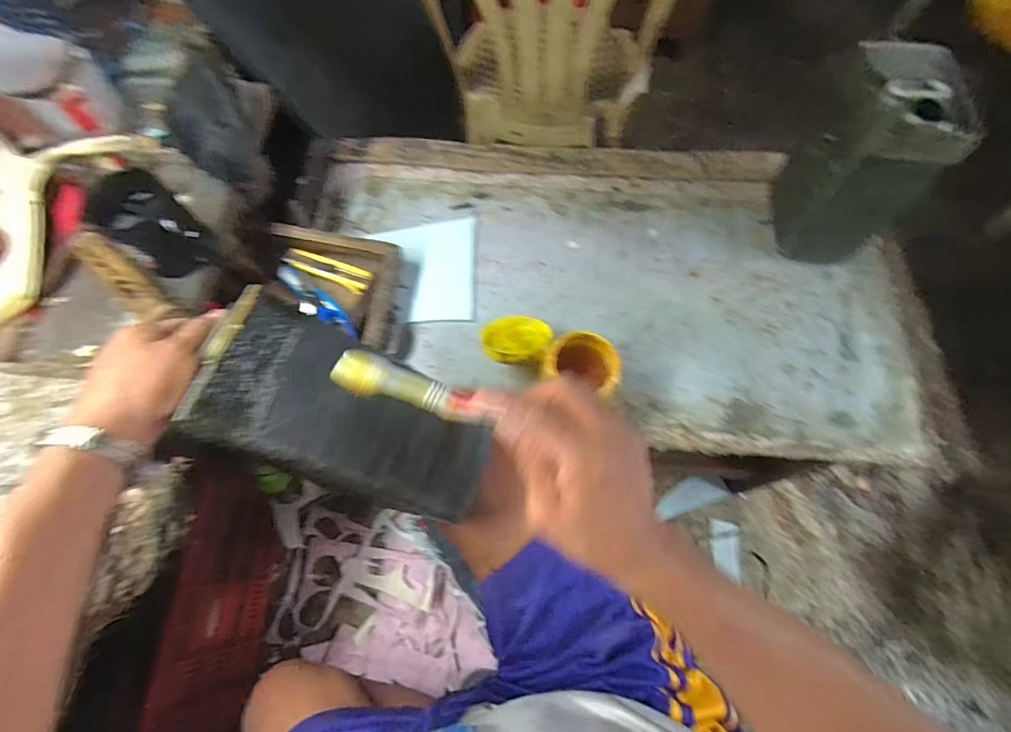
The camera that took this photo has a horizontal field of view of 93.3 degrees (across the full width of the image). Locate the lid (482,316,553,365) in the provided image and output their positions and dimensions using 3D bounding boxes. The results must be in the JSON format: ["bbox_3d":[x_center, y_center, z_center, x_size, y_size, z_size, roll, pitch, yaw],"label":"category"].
[{"bbox_3d":[0.015,-0.033,0.639,0.090,0.024,0.086,-6,38,5],"label":"lid"}]

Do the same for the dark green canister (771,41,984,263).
[{"bbox_3d":[0.476,-0.265,0.653,0.113,0.232,0.162,4,68,3],"label":"dark green canister"}]

